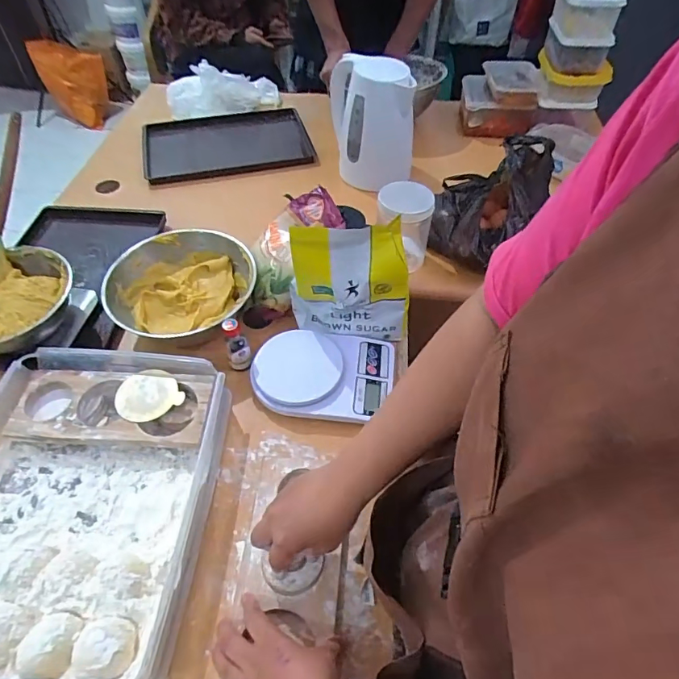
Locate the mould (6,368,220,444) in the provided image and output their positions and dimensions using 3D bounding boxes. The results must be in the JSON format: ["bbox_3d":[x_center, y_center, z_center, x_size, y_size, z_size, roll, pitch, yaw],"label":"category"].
[{"bbox_3d":[-0.295,0.092,0.616,0.248,0.034,0.096,2,51,1],"label":"mould"}]

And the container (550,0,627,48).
[{"bbox_3d":[0.523,-0.704,0.990,0.105,0.096,0.128,-1,51,-2],"label":"container"}]

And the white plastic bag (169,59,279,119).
[{"bbox_3d":[-0.295,-0.640,1.180,0.280,0.089,0.117,-12,52,-10],"label":"white plastic bag"}]

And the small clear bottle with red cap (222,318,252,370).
[{"bbox_3d":[-0.146,0.011,0.662,0.032,0.091,0.034,0,51,0],"label":"small clear bottle with red cap"}]

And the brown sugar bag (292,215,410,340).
[{"bbox_3d":[0.014,-0.070,0.657,0.168,0.201,0.051,-1,49,0],"label":"brown sugar bag"}]

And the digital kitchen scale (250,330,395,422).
[{"bbox_3d":[-0.023,0.045,0.659,0.194,0.029,0.137,3,51,2],"label":"digital kitchen scale"}]

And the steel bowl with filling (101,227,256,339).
[{"bbox_3d":[-0.245,-0.082,0.721,0.179,0.073,0.217,29,56,21],"label":"steel bowl with filling"}]

